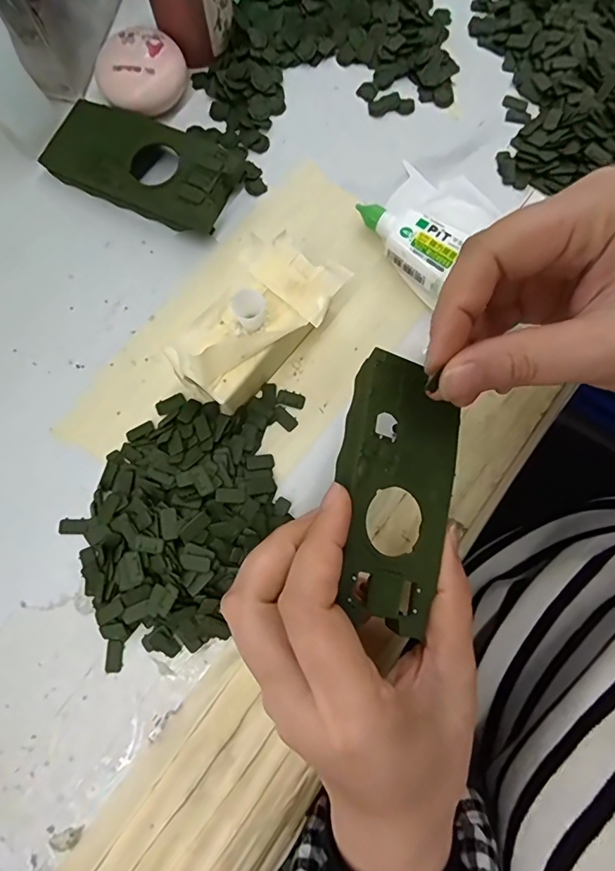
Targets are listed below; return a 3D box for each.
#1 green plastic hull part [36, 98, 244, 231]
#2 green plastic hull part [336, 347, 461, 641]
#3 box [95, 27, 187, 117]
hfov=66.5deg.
[{"bbox_3d":[-0.090,-0.146,0.255,0.106,0.020,0.048,27,81,6],"label":"green plastic hull part"},{"bbox_3d":[0.034,0.021,0.184,0.047,0.012,0.100,19,76,-21],"label":"green plastic hull part"},{"bbox_3d":[-0.091,-0.201,0.262,0.040,0.022,0.043,0,79,1],"label":"box"}]

